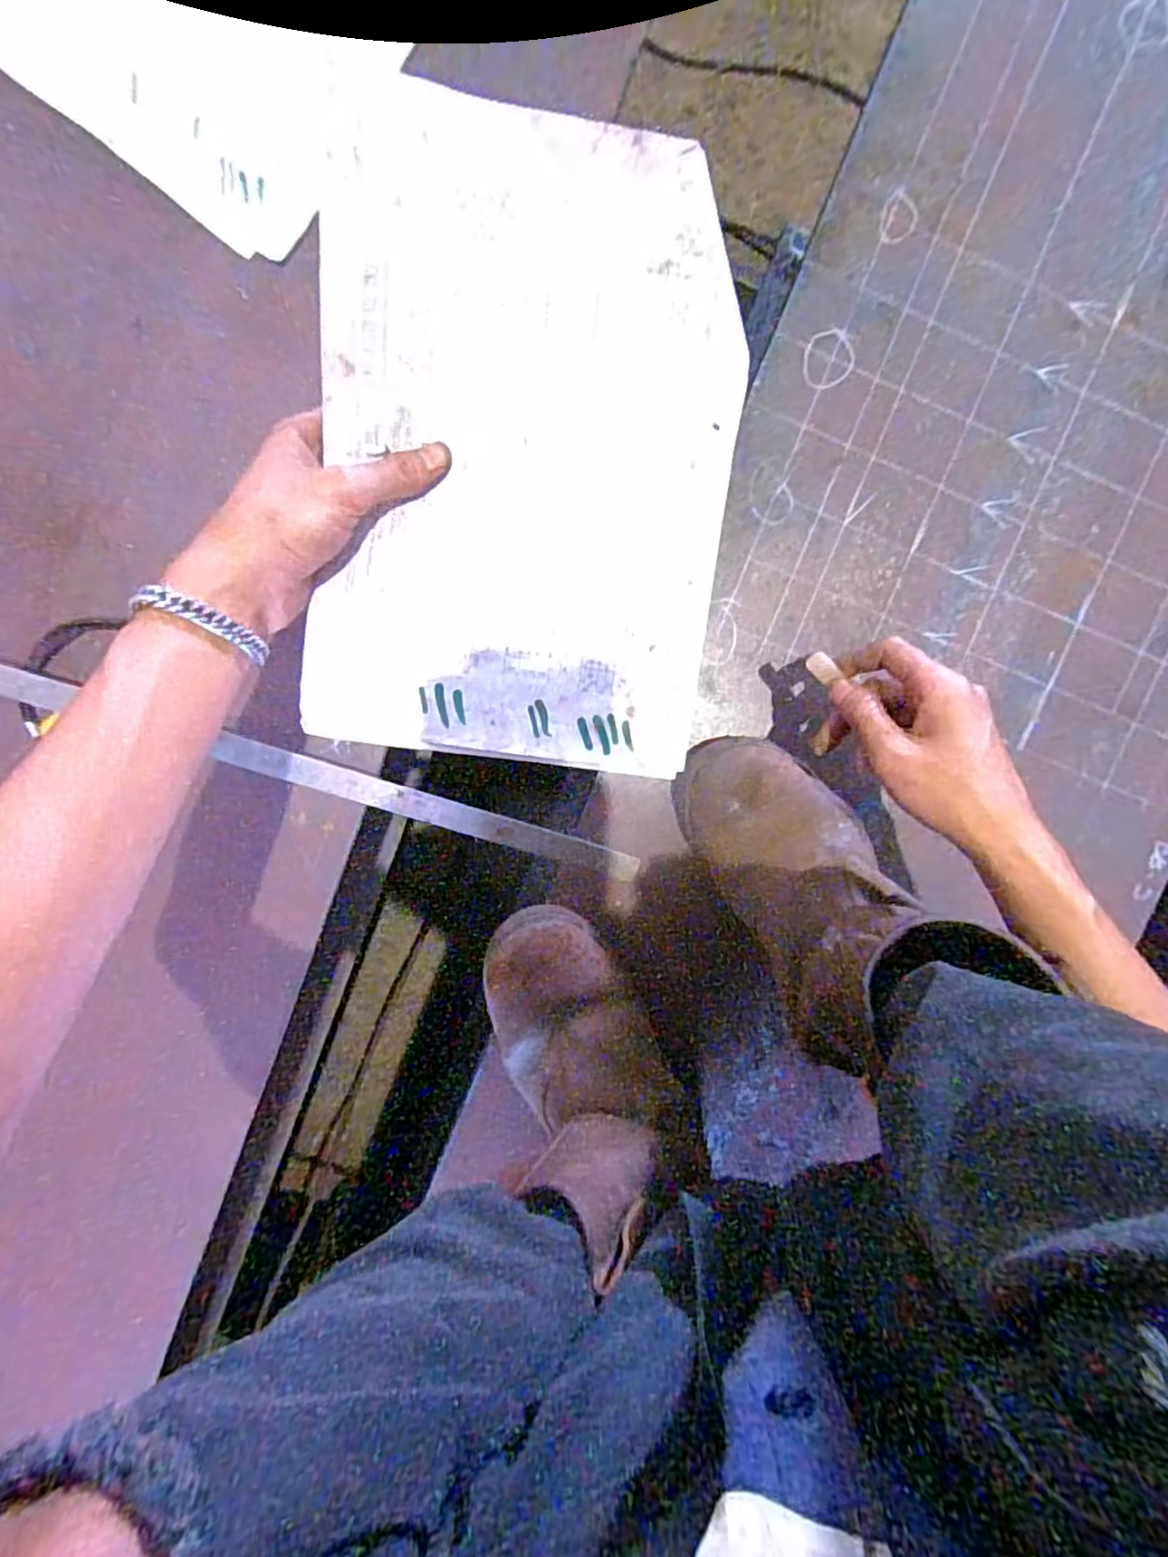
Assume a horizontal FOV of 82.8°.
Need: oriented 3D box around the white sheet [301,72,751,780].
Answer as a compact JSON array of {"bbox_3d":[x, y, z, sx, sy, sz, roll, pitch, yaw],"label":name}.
[{"bbox_3d":[-0.026,-0.153,0.335,0.207,0.056,0.286,8,95,-4],"label":"white sheet"}]

